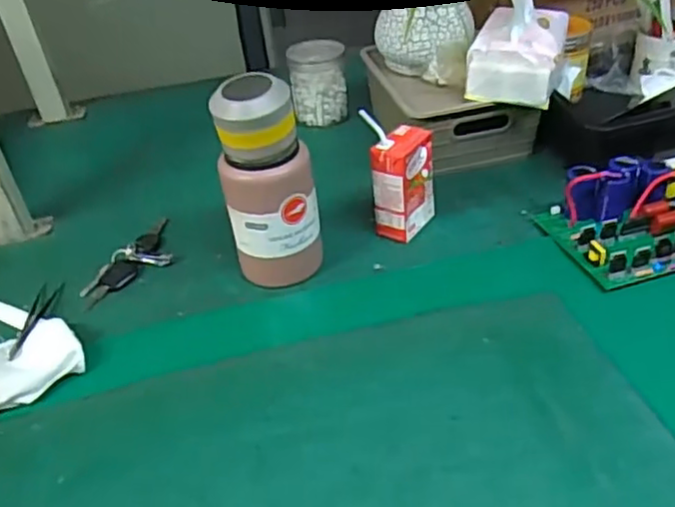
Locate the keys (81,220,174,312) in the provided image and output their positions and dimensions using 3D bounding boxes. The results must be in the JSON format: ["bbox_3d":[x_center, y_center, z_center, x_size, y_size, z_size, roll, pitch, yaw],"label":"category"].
[{"bbox_3d":[-0.220,0.003,0.726,0.062,0.015,0.158,12,41,23],"label":"keys"}]

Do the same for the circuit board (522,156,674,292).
[{"bbox_3d":[0.320,-0.045,0.658,0.192,0.061,0.138,-11,38,-6],"label":"circuit board"}]

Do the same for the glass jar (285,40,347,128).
[{"bbox_3d":[-0.027,-0.250,0.951,0.079,0.099,0.079,-4,37,3],"label":"glass jar"}]

